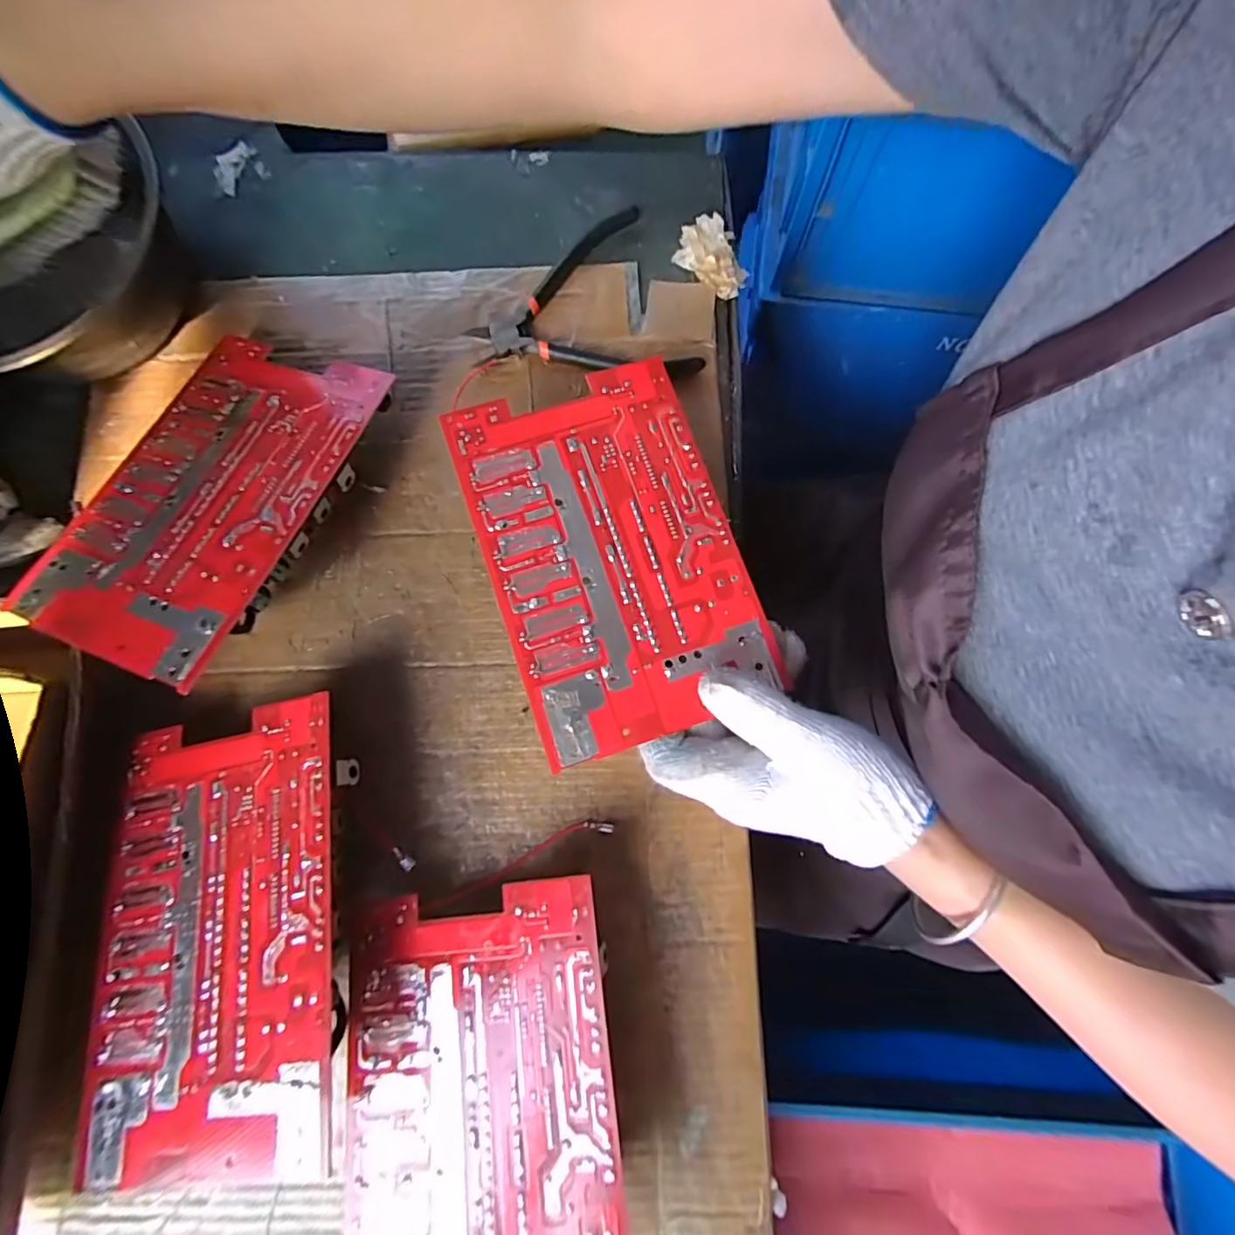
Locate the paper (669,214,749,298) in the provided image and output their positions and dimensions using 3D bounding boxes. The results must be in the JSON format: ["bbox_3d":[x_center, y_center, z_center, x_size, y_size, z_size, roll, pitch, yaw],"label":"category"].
[{"bbox_3d":[0.061,-0.241,0.352,0.039,0.019,0.052,-13,80,-3],"label":"paper"}]

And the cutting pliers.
[{"bbox_3d":[-0.029,-0.195,0.348,0.134,0.011,0.126,-21,80,-4],"label":"cutting pliers"}]

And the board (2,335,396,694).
[{"bbox_3d":[-0.219,-0.068,0.300,0.133,0.064,0.191,21,80,3],"label":"board"}]

